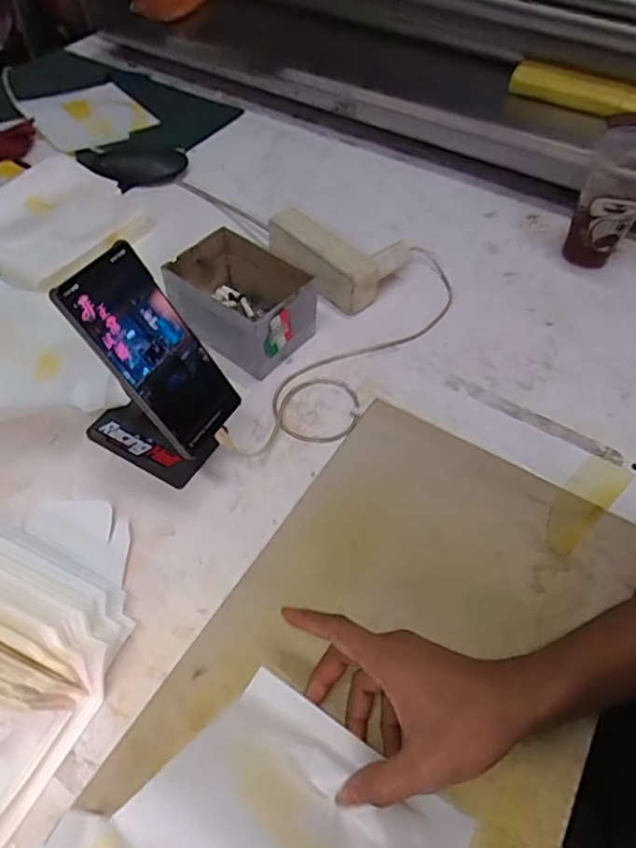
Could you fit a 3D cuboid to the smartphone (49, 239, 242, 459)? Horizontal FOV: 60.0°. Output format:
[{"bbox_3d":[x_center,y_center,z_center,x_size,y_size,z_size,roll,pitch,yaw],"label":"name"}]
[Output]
[{"bbox_3d":[-0.125,-0.055,0.431,0.007,0.160,0.078,-3,42,44],"label":"smartphone"}]

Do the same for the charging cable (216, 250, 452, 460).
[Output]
[{"bbox_3d":[0.044,-0.088,0.588,0.094,0.056,0.403,32,60,20],"label":"charging cable"}]

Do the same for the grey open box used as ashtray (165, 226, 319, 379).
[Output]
[{"bbox_3d":[-0.082,-0.134,0.600,0.154,0.083,0.105,35,61,22],"label":"grey open box used as ashtray"}]

